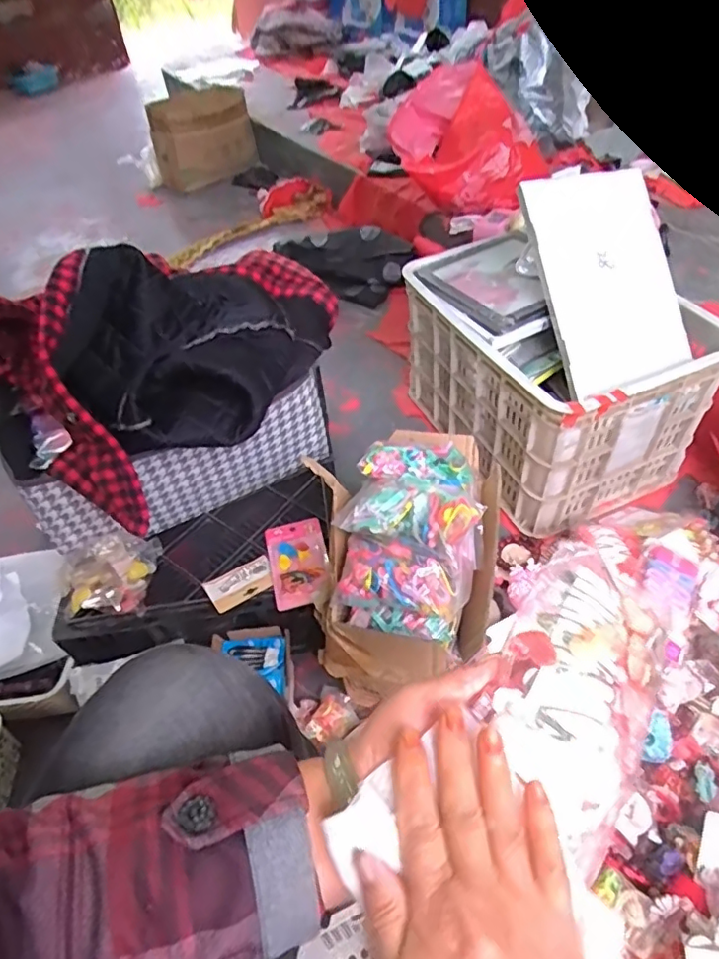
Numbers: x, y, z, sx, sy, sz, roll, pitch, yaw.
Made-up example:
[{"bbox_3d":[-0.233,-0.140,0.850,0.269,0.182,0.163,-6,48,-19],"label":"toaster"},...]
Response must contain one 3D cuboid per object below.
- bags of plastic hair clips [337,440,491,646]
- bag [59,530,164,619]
[{"bbox_3d":[0.065,0.057,0.674,0.159,0.096,0.241,9,50,14],"label":"bags of plastic hair clips"},{"bbox_3d":[-0.337,0.127,0.746,0.115,0.054,0.106,-13,48,-5],"label":"bag"}]

